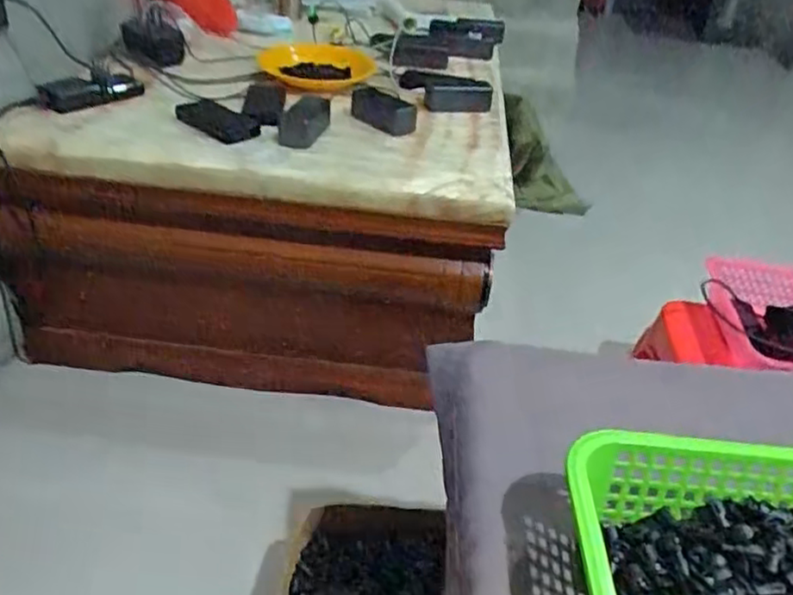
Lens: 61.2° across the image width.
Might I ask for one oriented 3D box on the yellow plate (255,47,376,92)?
[{"bbox_3d":[-0.163,-0.472,1.362,0.218,0.045,0.265,16,35,14],"label":"yellow plate"}]

